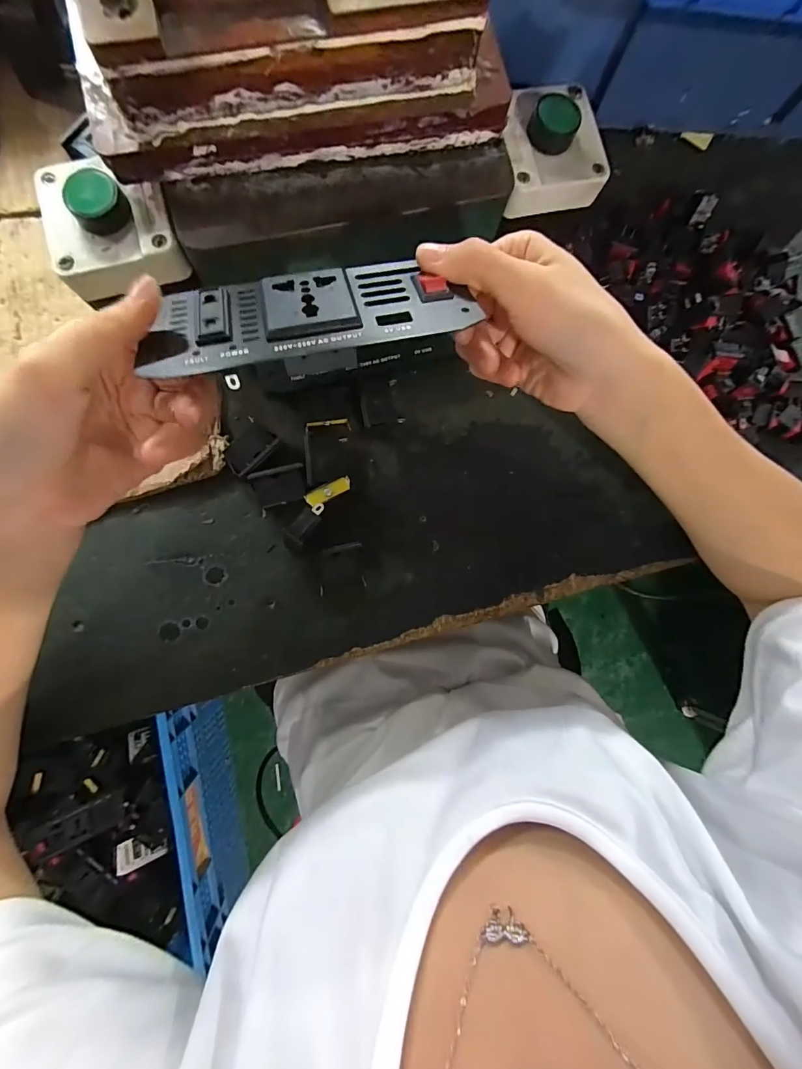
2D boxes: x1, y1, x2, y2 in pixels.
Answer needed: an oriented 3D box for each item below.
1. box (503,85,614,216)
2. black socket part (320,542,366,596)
[{"bbox_3d":[0.095,-0.242,0.254,0.064,0.027,0.067,-11,88,-6],"label":"box"},{"bbox_3d":[-0.039,0.023,0.270,0.028,0.012,0.031,-7,87,-5],"label":"black socket part"}]

